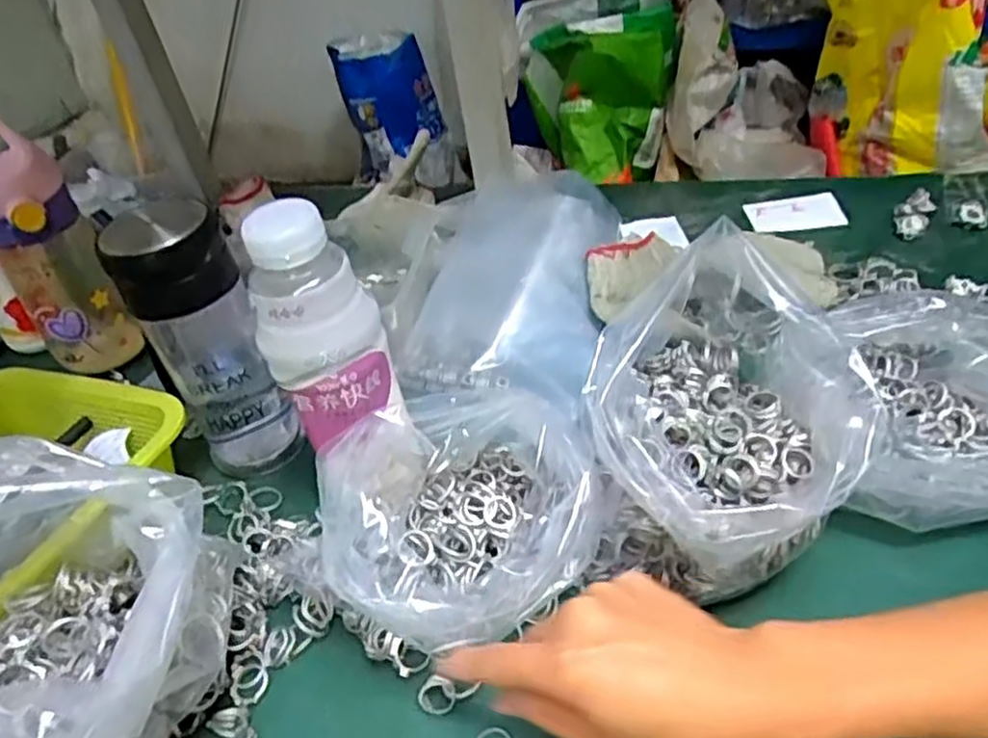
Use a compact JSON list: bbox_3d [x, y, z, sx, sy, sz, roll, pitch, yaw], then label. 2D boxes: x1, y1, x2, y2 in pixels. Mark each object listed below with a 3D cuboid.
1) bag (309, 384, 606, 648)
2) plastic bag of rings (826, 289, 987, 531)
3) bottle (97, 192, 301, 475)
[{"bbox_3d":[-0.019,0.079,0.405,0.144,0.074,0.143,-23,41,-14],"label":"bag"},{"bbox_3d":[0.258,0.015,0.424,0.121,0.057,0.142,0,41,13],"label":"plastic bag of rings"},{"bbox_3d":[-0.180,-0.015,0.486,0.066,0.187,0.056,-26,42,-18],"label":"bottle"}]

